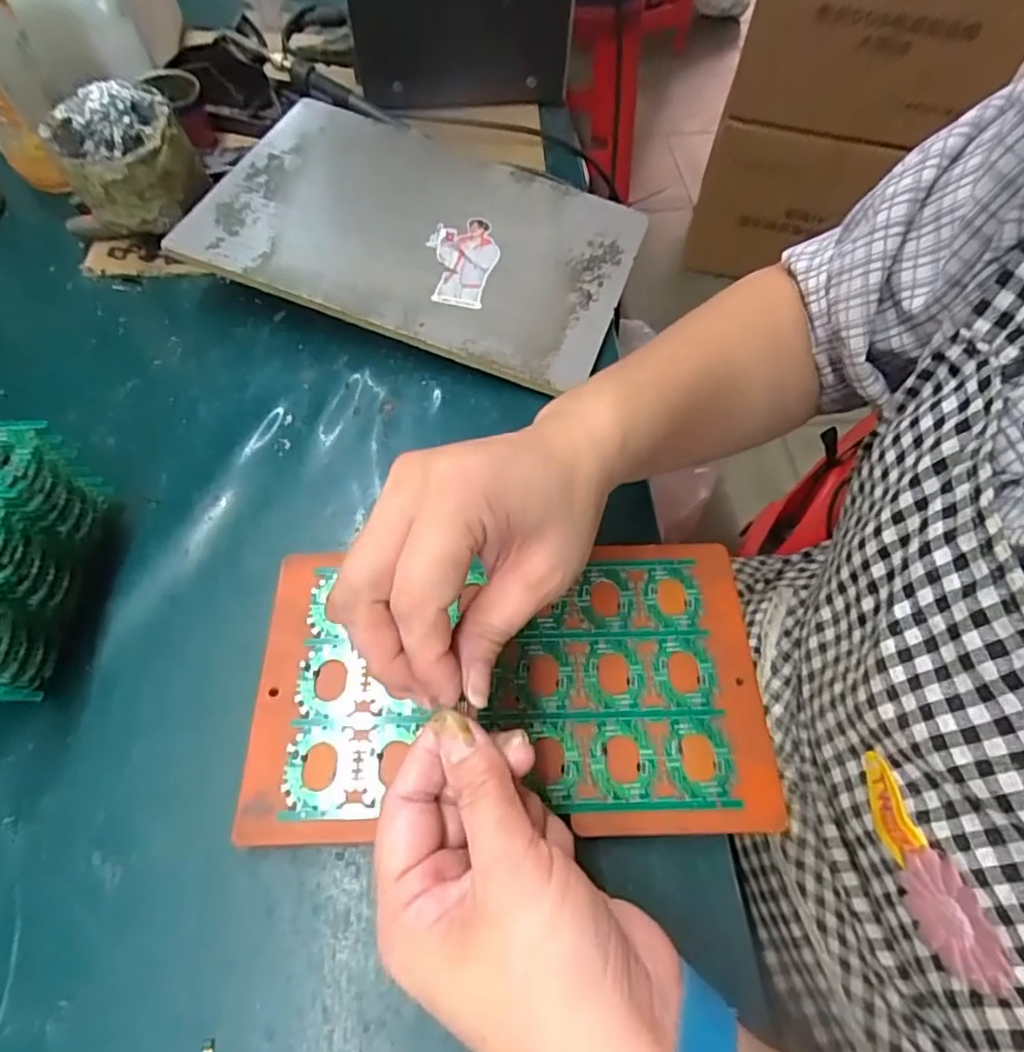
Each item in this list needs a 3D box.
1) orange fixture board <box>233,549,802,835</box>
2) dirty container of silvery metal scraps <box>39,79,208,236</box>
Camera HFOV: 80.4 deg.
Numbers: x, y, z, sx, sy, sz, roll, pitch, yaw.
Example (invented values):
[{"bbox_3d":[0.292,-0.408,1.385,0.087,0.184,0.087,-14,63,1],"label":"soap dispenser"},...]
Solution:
[{"bbox_3d":[-0.002,0.075,0.294,0.241,0.006,0.138,-3,60,-1],"label":"orange fixture board"},{"bbox_3d":[-0.274,-0.258,0.441,0.088,0.091,0.077,-29,64,-15],"label":"dirty container of silvery metal scraps"}]

